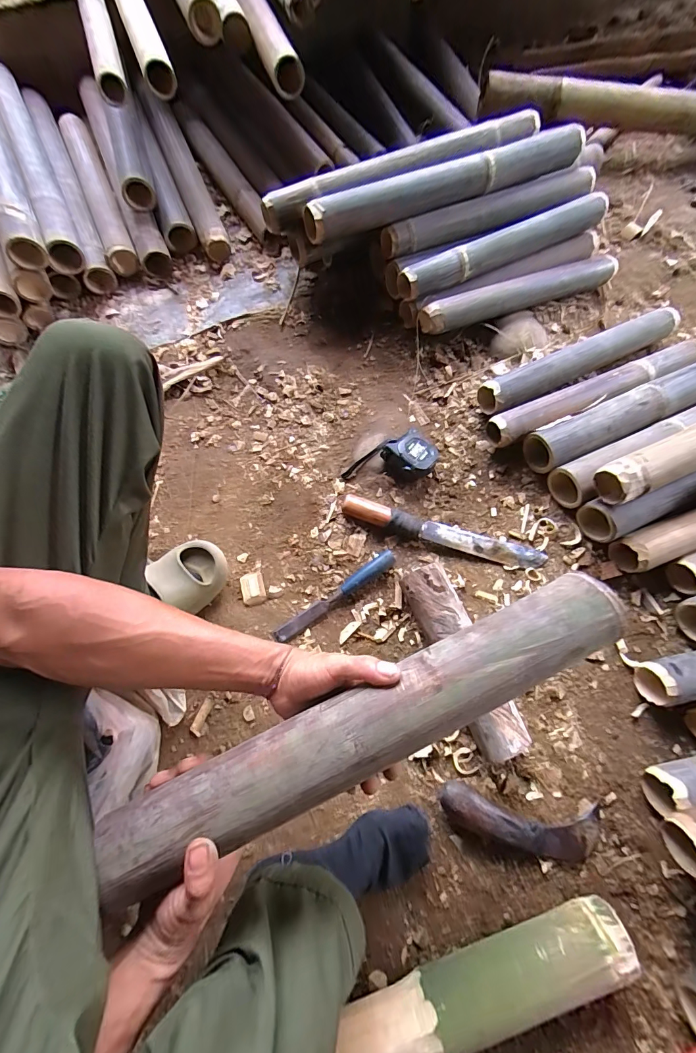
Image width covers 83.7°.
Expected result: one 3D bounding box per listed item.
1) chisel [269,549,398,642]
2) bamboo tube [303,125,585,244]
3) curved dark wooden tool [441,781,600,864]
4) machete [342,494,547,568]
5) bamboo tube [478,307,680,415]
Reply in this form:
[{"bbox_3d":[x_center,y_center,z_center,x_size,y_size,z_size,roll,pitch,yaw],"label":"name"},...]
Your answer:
[{"bbox_3d":[-0.021,0.111,0.621,0.226,0.026,0.024,-34,73,-11],"label":"chisel"},{"bbox_3d":[0.196,-0.657,0.737,0.582,0.054,0.061,-25,72,-9],"label":"bamboo tube"},{"bbox_3d":[0.230,0.394,0.511,0.218,0.039,0.065,10,70,4],"label":"curved dark wooden tool"},{"bbox_3d":[0.159,0.009,0.653,0.343,0.033,0.039,15,71,6],"label":"machete"},{"bbox_3d":[0.466,-0.331,0.763,0.466,0.064,0.063,-26,72,-9],"label":"bamboo tube"}]

